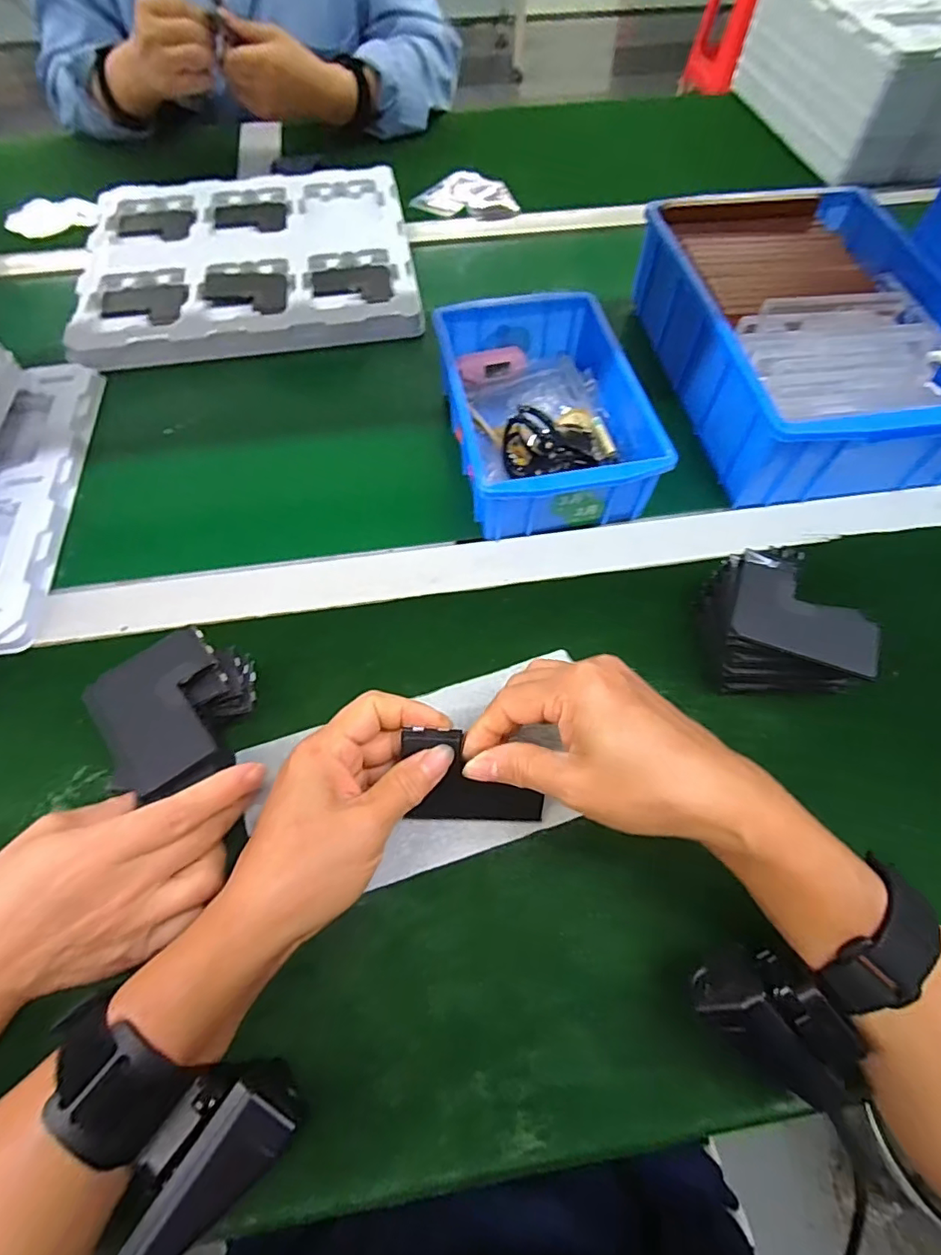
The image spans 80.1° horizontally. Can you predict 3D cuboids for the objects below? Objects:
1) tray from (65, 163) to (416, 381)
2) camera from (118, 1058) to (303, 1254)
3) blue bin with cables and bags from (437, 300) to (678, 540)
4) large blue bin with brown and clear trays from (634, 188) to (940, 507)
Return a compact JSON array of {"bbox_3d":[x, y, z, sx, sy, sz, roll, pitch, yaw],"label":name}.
[{"bbox_3d":[-0.222,-0.374,0.571,0.320,0.025,0.300,-9,61,-5],"label":"tray"},{"bbox_3d":[-0.100,0.209,0.216,0.031,0.020,0.072,36,67,18],"label":"camera"},{"bbox_3d":[0.053,-0.167,0.429,0.130,0.056,0.197,-10,61,-6],"label":"blue bin with cables and bags"},{"bbox_3d":[0.274,-0.236,0.453,0.208,0.077,0.290,-8,61,-5],"label":"large blue bin with brown and clear trays"}]

